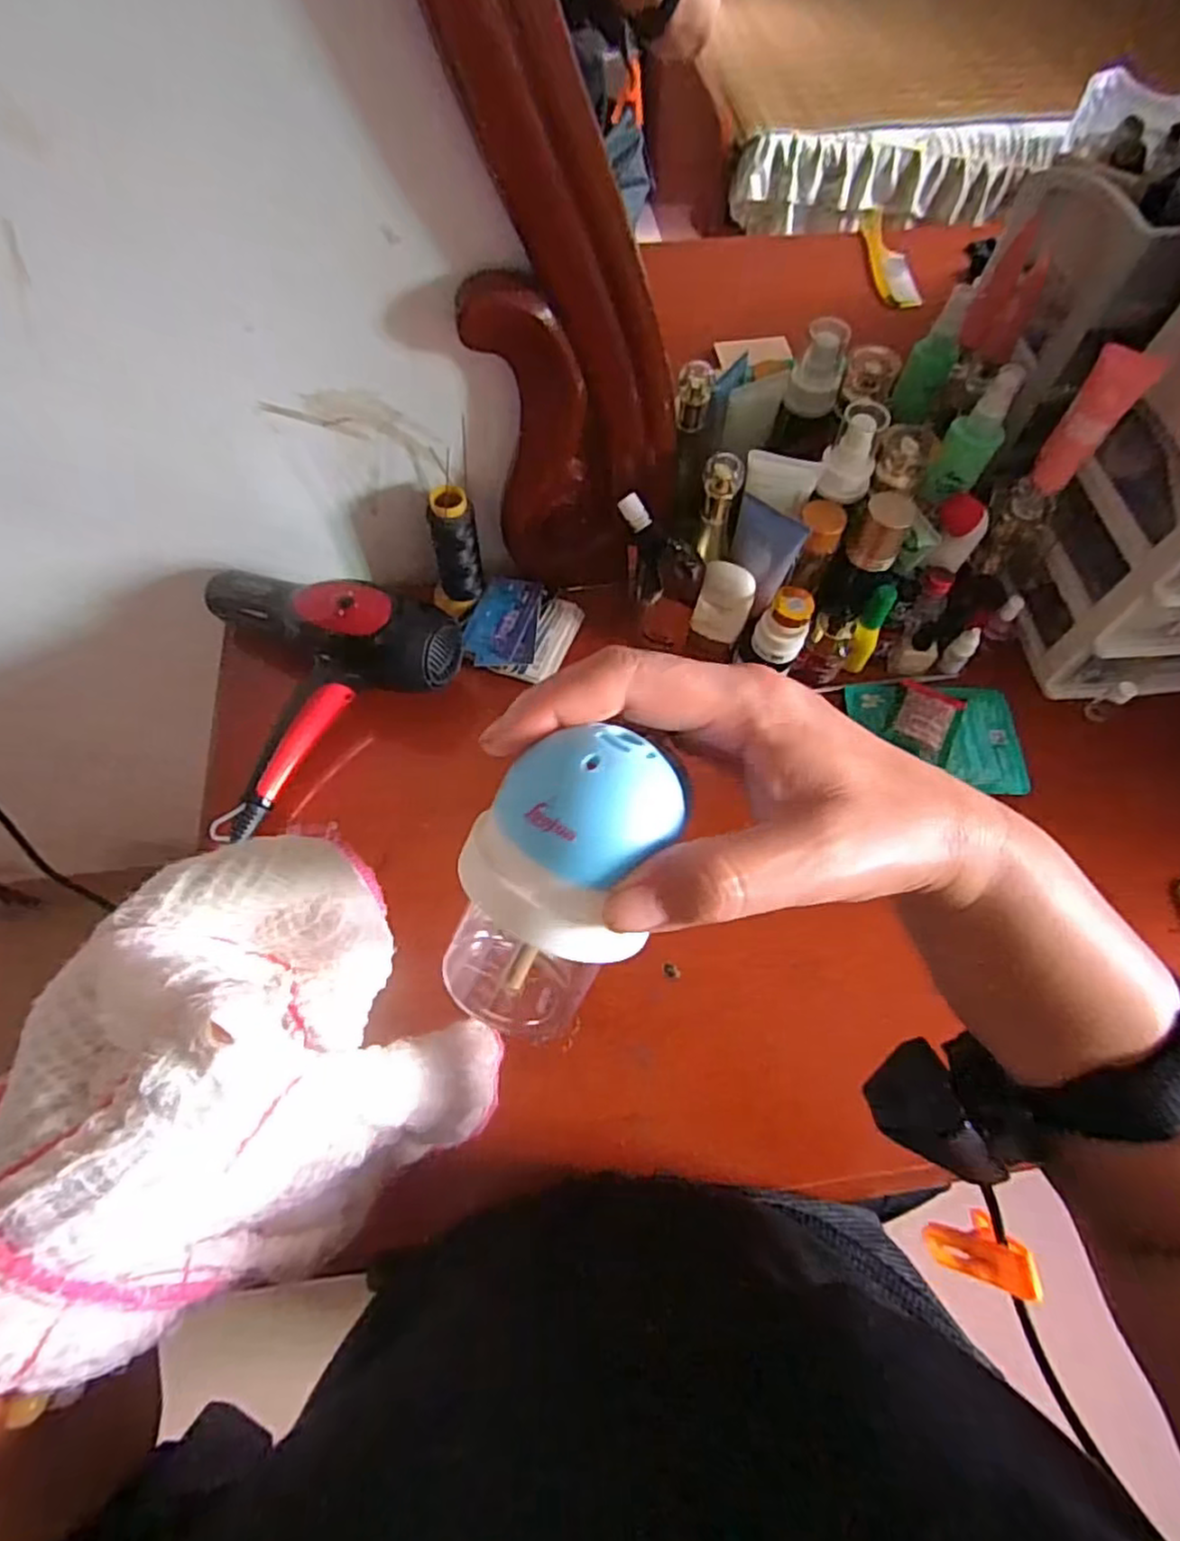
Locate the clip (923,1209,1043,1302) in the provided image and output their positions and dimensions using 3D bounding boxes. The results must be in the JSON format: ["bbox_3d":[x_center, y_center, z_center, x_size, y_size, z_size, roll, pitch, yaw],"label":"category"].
[{"bbox_3d":[0.180,0.222,0.327,0.011,0.056,0.028,22,63,-19],"label":"clip"}]

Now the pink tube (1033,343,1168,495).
[{"bbox_3d":[0.358,-0.252,0.501,0.024,0.101,0.043,16,65,7],"label":"pink tube"}]

